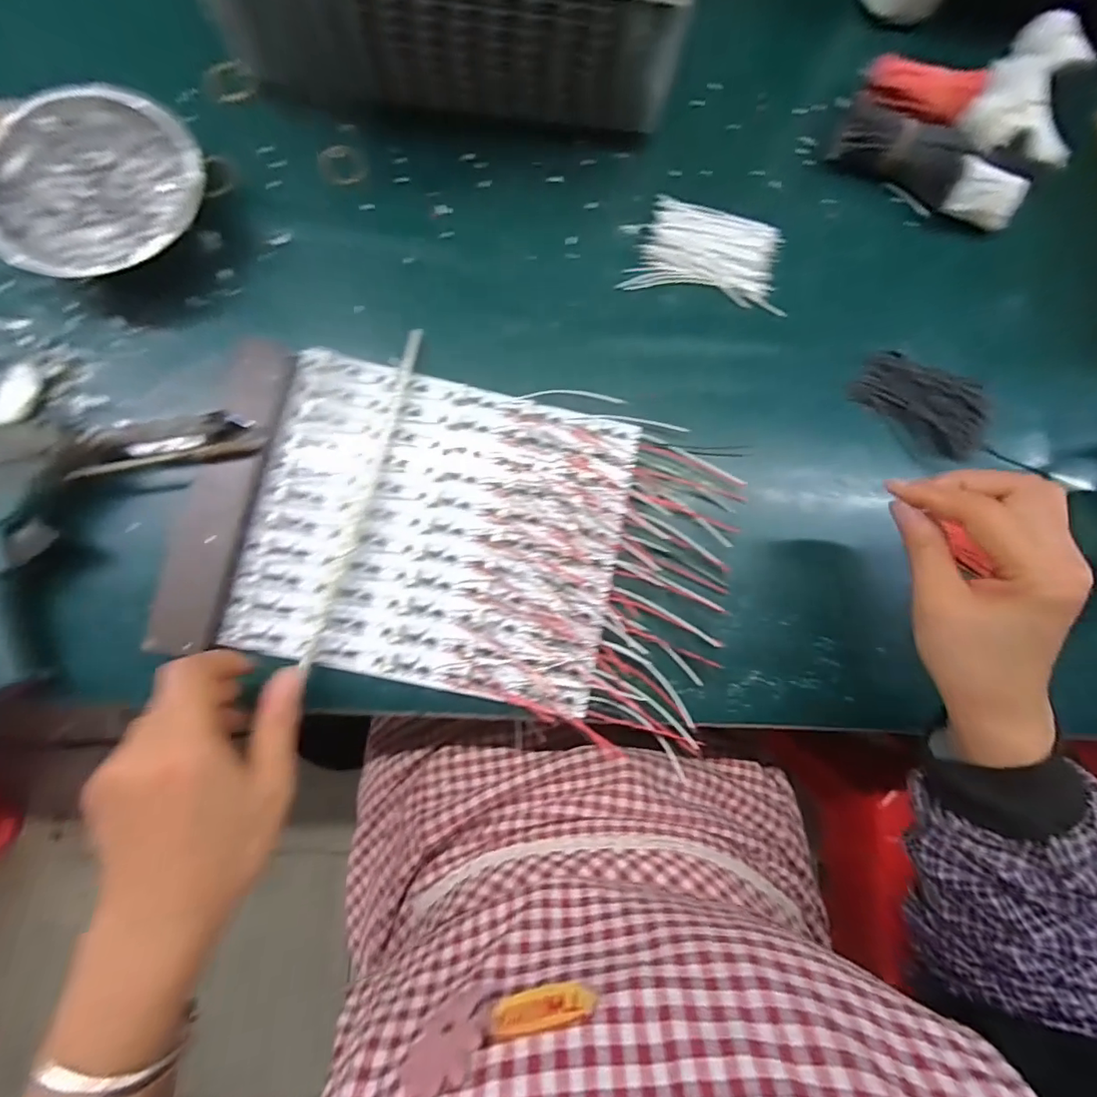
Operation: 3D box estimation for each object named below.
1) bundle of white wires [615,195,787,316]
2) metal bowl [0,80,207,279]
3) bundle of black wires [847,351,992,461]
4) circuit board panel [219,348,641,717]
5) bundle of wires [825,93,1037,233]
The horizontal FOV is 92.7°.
[{"bbox_3d":[0.115,-0.219,0.387,0.113,0.006,0.077,8,81,-4],"label":"bundle of white wires"},{"bbox_3d":[-0.278,-0.218,0.331,0.126,0.043,0.117,1,82,-5],"label":"metal bowl"},{"bbox_3d":[0.275,-0.107,0.380,0.098,0.015,0.051,32,80,0],"label":"bundle of black wires"},{"bbox_3d":[-0.067,-0.014,0.334,0.227,0.015,0.192,12,81,-3],"label":"circuit board panel"},{"bbox_3d":[0.290,-0.292,0.399,0.144,0.031,0.047,30,80,0],"label":"bundle of wires"}]

